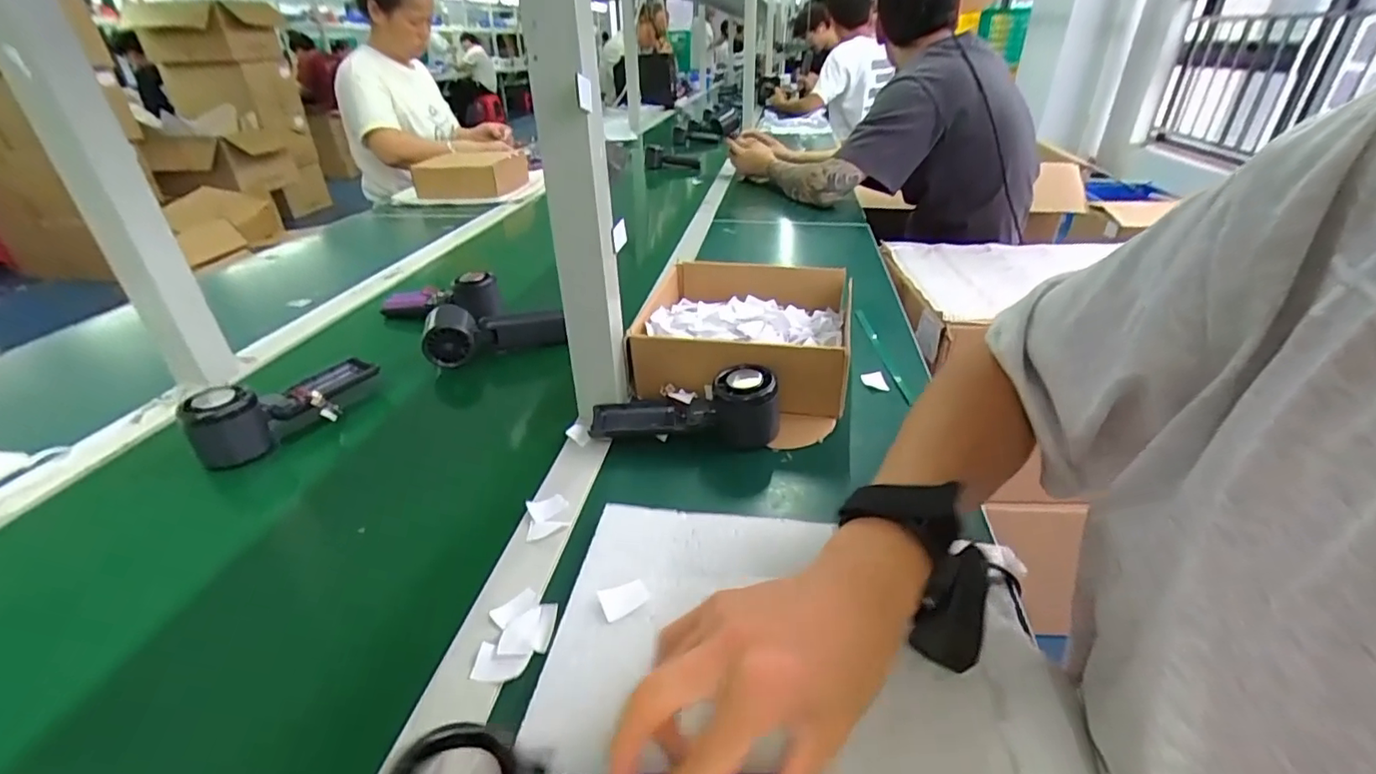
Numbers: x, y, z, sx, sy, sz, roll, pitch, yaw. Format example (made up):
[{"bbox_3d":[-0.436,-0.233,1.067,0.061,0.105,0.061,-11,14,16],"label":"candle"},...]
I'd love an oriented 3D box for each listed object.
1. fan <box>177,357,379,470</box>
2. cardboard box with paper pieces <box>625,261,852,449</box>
[{"bbox_3d":[-0.375,0.015,0.550,0.061,0.071,0.162,17,36,28],"label":"fan"},{"bbox_3d":[0.058,-0.056,0.622,0.217,0.094,0.235,6,32,13],"label":"cardboard box with paper pieces"}]

